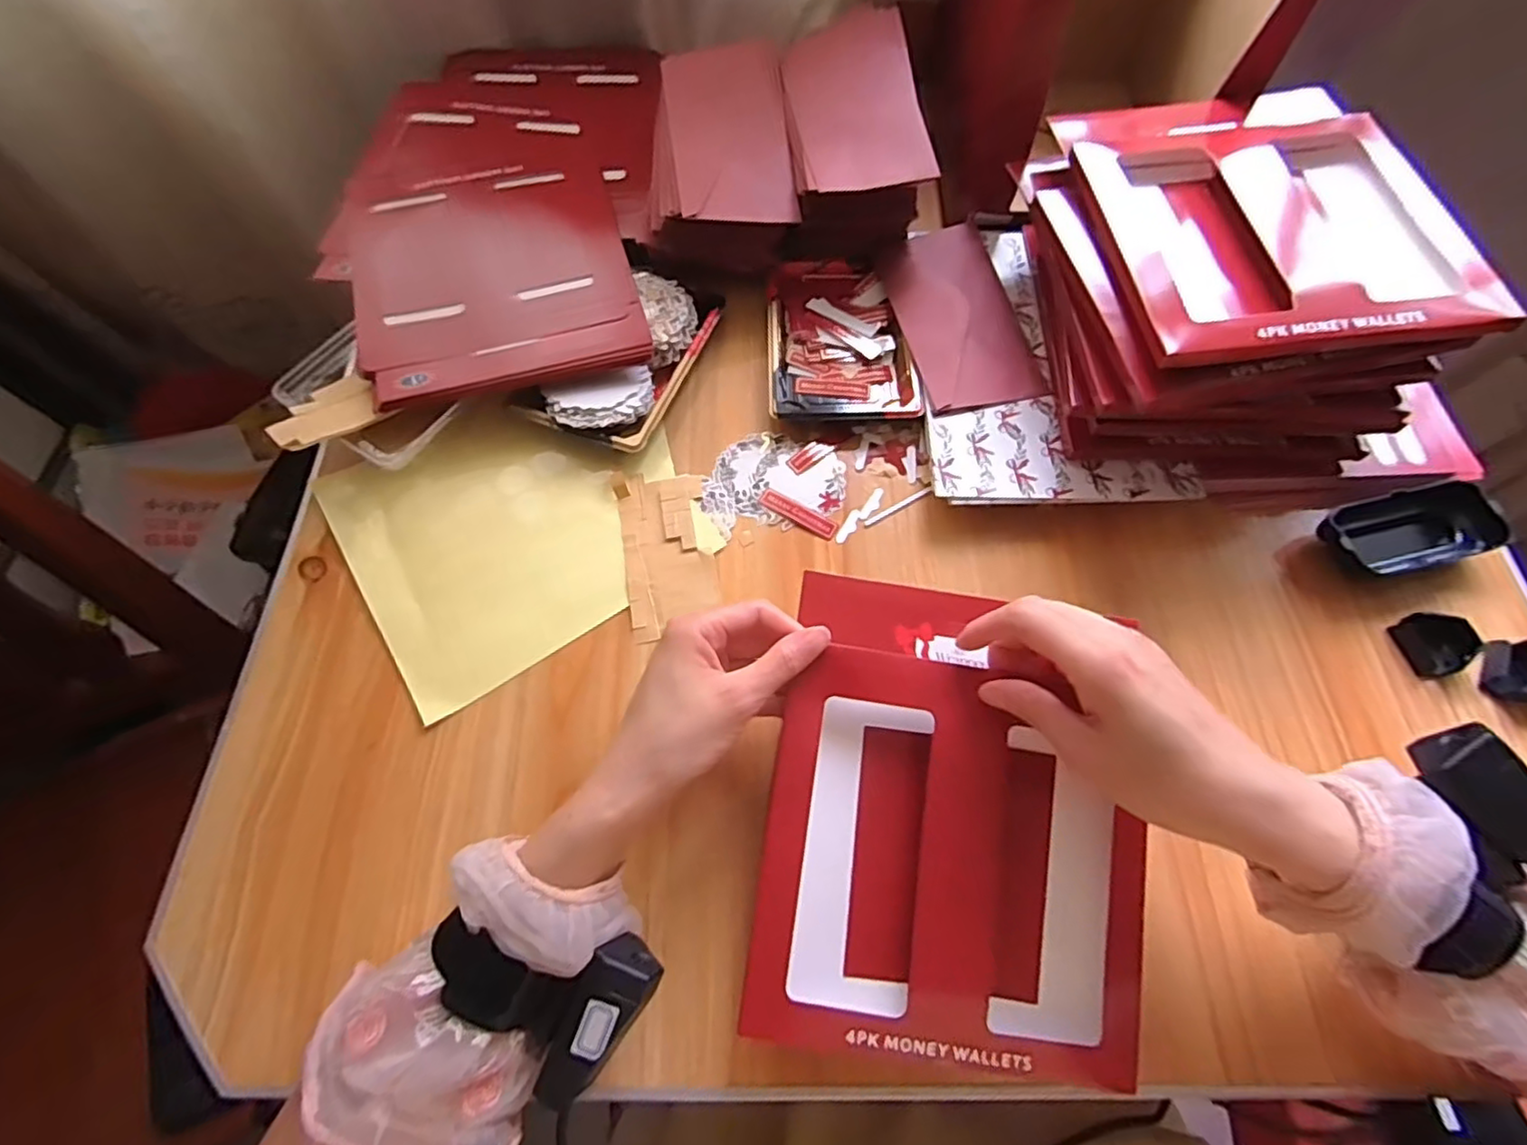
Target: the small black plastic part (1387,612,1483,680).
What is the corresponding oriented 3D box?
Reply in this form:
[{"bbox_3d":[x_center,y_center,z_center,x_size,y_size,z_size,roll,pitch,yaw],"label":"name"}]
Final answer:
[{"bbox_3d":[0.428,0.044,0.414,0.032,0.021,0.039,-13,66,-6],"label":"small black plastic part"}]

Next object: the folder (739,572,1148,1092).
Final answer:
[{"bbox_3d":[0.101,0.127,0.345,0.191,0.025,0.234,9,75,-1],"label":"folder"}]

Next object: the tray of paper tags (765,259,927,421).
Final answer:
[{"bbox_3d":[0.059,-0.188,0.523,0.111,0.023,0.160,-1,65,0],"label":"tray of paper tags"}]

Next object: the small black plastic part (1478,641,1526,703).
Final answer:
[{"bbox_3d":[0.475,0.062,0.405,0.037,0.018,0.034,17,66,8],"label":"small black plastic part"}]

